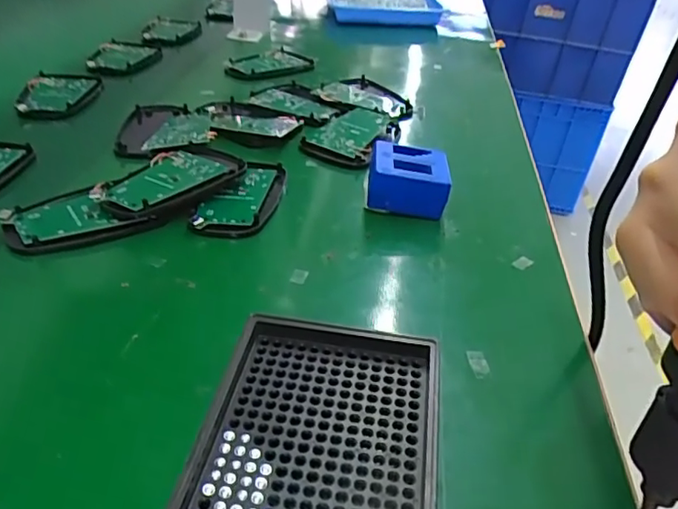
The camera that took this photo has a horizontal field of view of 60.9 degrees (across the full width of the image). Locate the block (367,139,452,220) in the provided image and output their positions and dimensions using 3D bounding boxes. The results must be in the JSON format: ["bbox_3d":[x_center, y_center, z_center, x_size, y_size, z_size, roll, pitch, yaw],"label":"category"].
[{"bbox_3d":[0.048,-0.050,0.402,0.053,0.037,0.048,5,35,0],"label":"block"}]

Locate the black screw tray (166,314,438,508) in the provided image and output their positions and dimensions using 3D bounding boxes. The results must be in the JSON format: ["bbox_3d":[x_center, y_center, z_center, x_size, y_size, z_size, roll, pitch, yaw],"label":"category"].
[{"bbox_3d":[-0.011,0.083,0.220,0.090,0.025,0.140,8,36,5],"label":"black screw tray"}]

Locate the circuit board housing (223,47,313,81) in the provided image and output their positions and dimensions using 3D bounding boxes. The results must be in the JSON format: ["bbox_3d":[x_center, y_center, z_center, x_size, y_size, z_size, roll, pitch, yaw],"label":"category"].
[{"bbox_3d":[-0.077,-0.208,0.624,0.093,0.008,0.070,-17,41,-28],"label":"circuit board housing"}]

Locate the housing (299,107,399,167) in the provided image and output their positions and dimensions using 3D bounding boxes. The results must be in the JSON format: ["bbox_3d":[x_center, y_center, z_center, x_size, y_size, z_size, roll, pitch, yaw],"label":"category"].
[{"bbox_3d":[0.009,-0.104,0.491,0.063,0.013,0.091,19,38,19],"label":"housing"}]

